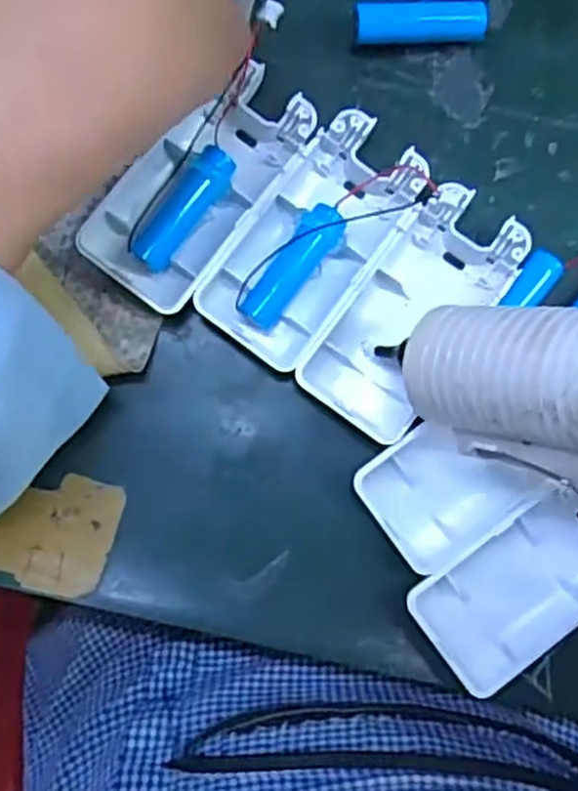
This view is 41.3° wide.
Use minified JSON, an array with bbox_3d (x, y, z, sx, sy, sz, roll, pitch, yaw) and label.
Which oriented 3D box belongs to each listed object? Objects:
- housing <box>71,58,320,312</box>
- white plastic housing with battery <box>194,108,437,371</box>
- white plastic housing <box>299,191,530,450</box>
[{"bbox_3d":[-0.032,-0.076,0.277,0.044,0.016,0.091,37,84,0],"label":"housing"},{"bbox_3d":[0.010,-0.056,0.279,0.046,0.015,0.091,39,84,1],"label":"white plastic housing with battery"},{"bbox_3d":[0.045,-0.031,0.280,0.044,0.016,0.090,38,84,1],"label":"white plastic housing"}]

